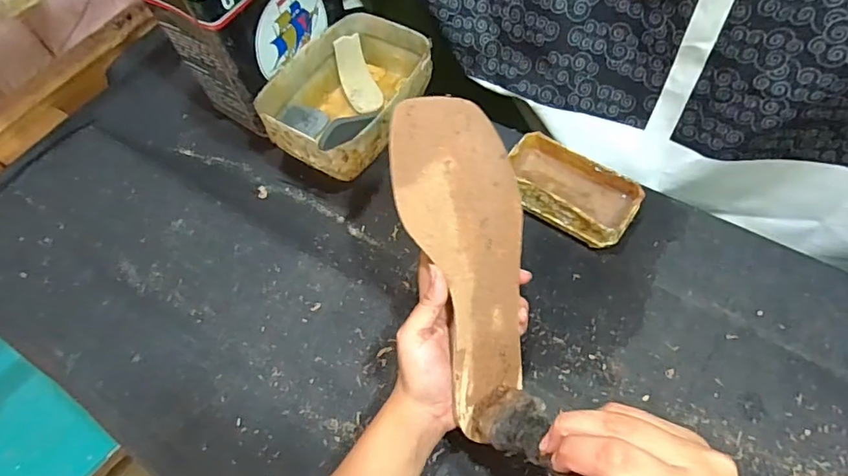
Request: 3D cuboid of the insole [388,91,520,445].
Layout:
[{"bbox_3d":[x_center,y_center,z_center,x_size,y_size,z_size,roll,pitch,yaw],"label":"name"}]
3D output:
[{"bbox_3d":[0.032,0.014,0.361,0.080,0.013,0.227,-11,89,-2],"label":"insole"}]

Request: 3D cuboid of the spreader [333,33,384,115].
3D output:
[{"bbox_3d":[-0.077,-0.187,0.596,0.039,0.018,0.087,-20,95,-8],"label":"spreader"}]

